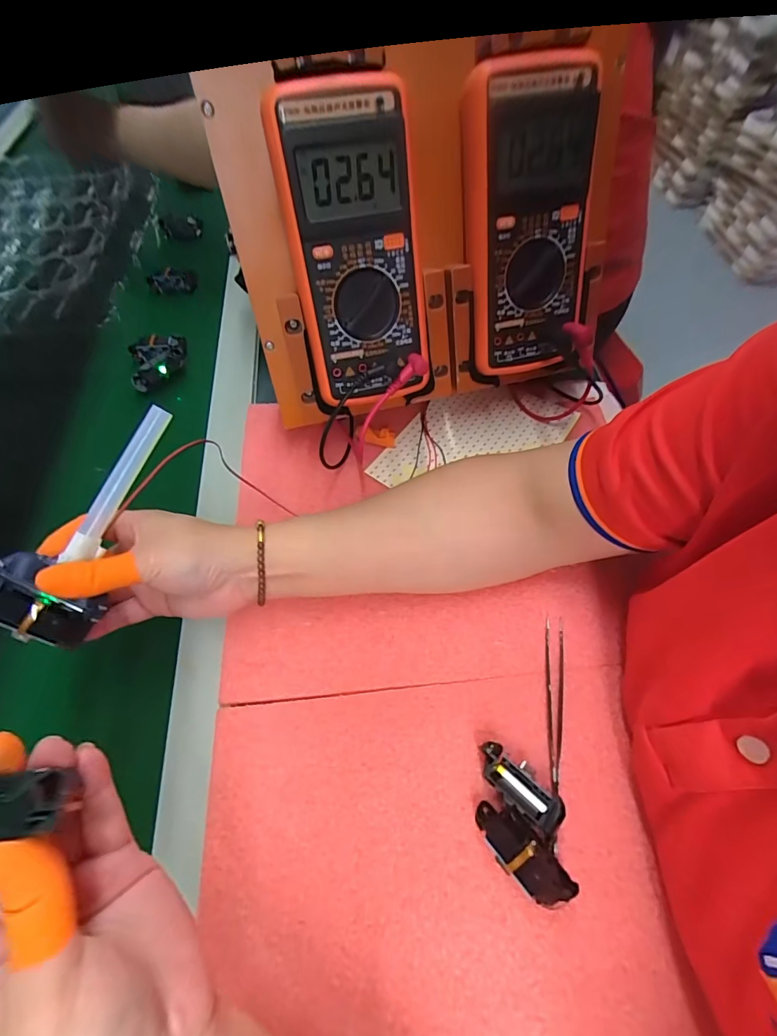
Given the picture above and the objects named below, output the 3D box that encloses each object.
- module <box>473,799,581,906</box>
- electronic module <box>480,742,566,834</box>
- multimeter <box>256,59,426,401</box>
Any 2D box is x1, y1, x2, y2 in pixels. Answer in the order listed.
[{"bbox_3d":[0.071,0.178,0.238,0.024,0.016,0.056,-39,53,-20],"label":"module"},{"bbox_3d":[0.074,0.155,0.257,0.021,0.021,0.051,-41,67,-21],"label":"electronic module"},{"bbox_3d":[-0.019,-0.166,0.291,0.085,0.180,0.035,-13,33,-7],"label":"multimeter"}]

